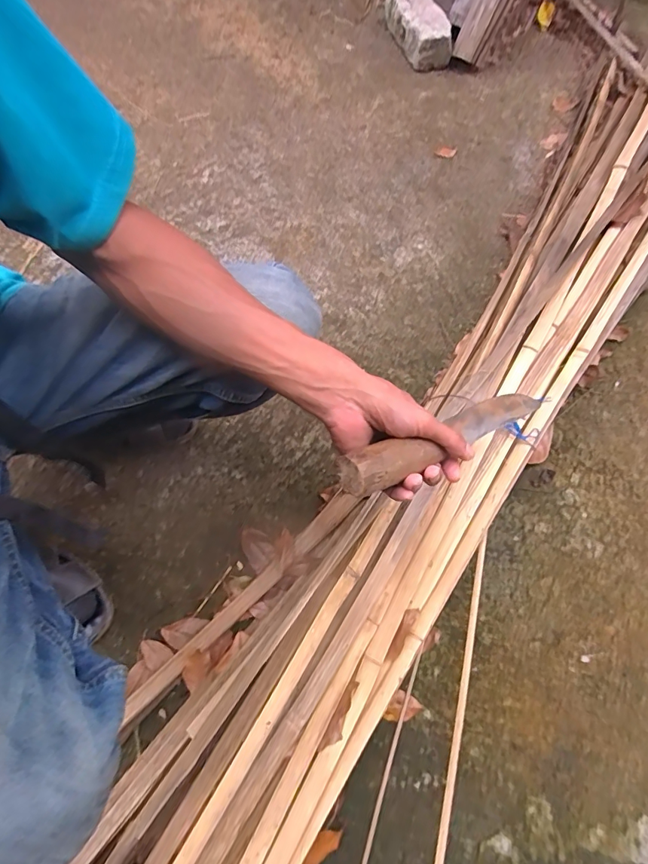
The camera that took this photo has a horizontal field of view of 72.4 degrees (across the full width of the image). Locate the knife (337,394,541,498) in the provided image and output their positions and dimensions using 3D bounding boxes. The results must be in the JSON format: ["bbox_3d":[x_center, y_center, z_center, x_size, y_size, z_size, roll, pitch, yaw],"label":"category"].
[{"bbox_3d":[0.130,0.001,0.442,0.297,0.028,0.034,-19,67,-40],"label":"knife"}]

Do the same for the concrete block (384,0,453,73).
[{"bbox_3d":[0.209,-0.927,1.008,0.090,0.078,0.220,-19,71,-6],"label":"concrete block"}]

